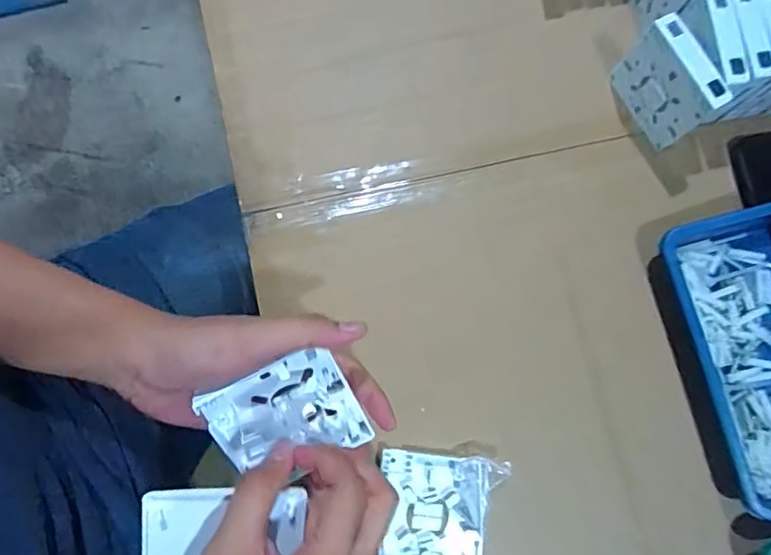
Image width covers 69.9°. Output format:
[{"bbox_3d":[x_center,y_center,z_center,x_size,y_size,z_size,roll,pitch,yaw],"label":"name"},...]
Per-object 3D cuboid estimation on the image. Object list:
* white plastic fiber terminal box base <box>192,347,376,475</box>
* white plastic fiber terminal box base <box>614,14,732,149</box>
[{"bbox_3d":[-0.062,0.088,0.354,0.091,0.009,0.070,-19,109,-11],"label":"white plastic fiber terminal box base"},{"bbox_3d":[0.239,-0.162,0.469,0.024,0.078,0.083,-27,82,-6],"label":"white plastic fiber terminal box base"}]

